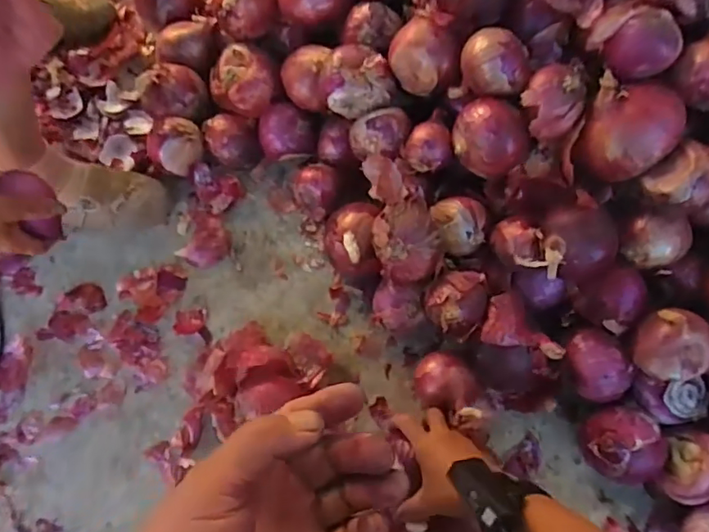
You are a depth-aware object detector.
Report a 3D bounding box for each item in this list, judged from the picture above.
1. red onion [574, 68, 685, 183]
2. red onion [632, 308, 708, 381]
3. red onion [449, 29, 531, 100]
[{"bbox_3d":[0.305,-0.156,0.607,0.105,0.071,0.094,42,76,13],"label":"red onion"},{"bbox_3d":[0.368,0.094,0.625,0.081,0.077,0.070,1,71,1],"label":"red onion"},{"bbox_3d":[0.167,-0.235,0.650,0.082,0.075,0.065,25,73,8],"label":"red onion"}]

